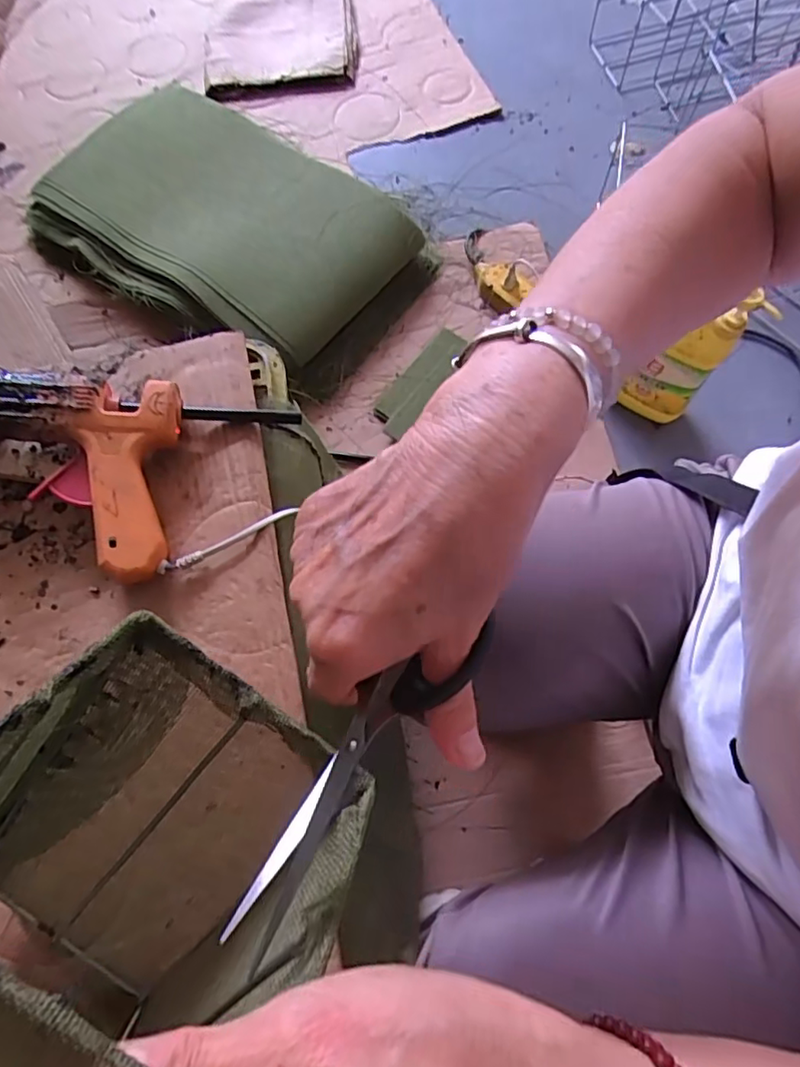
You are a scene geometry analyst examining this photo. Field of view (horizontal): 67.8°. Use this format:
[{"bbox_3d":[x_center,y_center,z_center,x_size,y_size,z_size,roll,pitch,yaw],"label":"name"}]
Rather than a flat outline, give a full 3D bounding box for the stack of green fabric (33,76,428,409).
[{"bbox_3d":[-0.274,-0.498,0.928,0.606,0.141,0.376,33,75,13],"label":"stack of green fabric"}]

